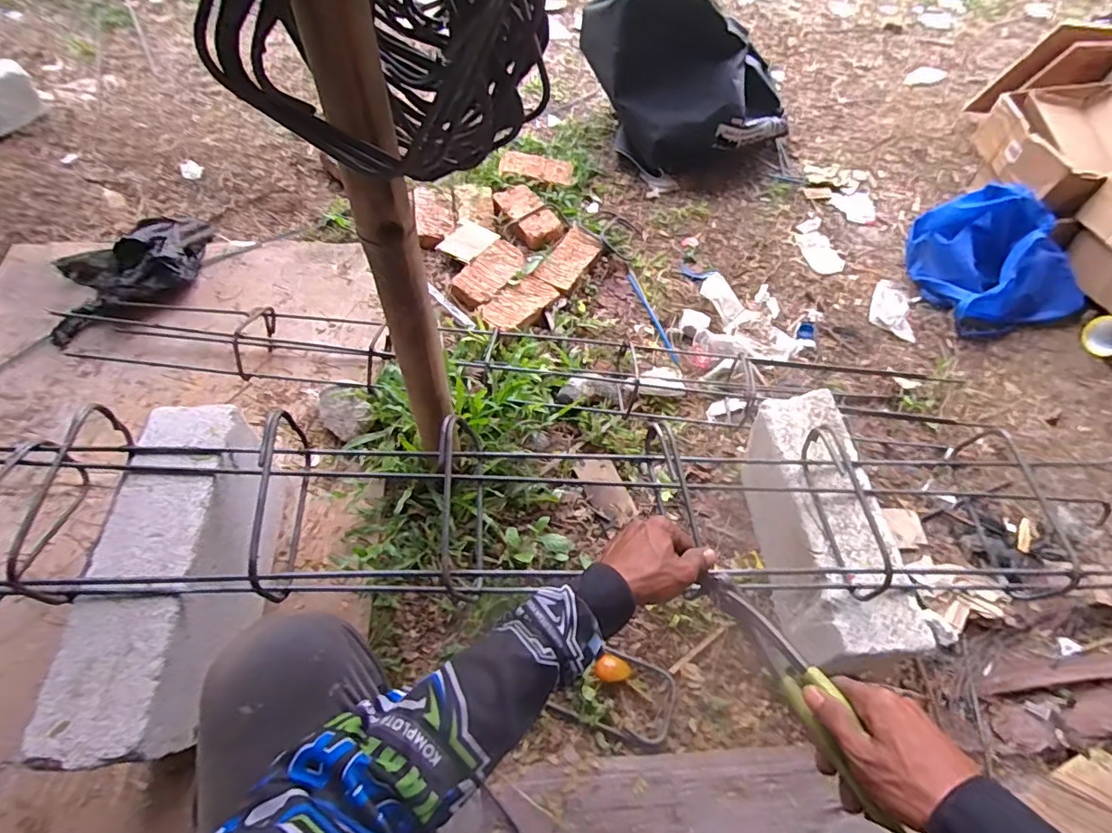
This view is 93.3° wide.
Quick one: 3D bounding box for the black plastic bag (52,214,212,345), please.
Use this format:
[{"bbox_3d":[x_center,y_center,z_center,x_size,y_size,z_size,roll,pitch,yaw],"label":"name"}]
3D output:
[{"bbox_3d":[-0.789,-0.275,0.971,0.289,0.079,0.210,-24,63,-16],"label":"black plastic bag"}]

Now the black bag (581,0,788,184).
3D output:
[{"bbox_3d":[0.284,-0.741,1.176,0.462,0.345,0.191,10,61,5],"label":"black bag"}]

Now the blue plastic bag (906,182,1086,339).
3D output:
[{"bbox_3d":[0.895,-0.325,1.055,0.256,0.155,0.261,-11,61,-6],"label":"blue plastic bag"}]

